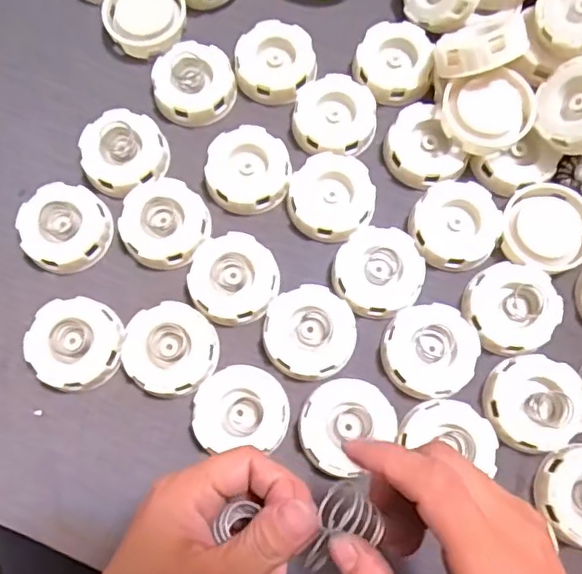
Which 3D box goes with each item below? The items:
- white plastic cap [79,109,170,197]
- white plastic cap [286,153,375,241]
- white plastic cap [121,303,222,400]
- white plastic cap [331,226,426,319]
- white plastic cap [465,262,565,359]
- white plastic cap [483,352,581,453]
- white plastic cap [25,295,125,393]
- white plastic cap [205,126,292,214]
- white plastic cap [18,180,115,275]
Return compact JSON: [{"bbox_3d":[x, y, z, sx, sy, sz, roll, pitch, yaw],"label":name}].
[{"bbox_3d":[-0.123,-0.099,0.434,0.060,0.027,0.058,0,76,0],"label":"white plastic cap"},{"bbox_3d":[0.030,-0.065,0.431,0.060,0.017,0.062,0,76,0],"label":"white plastic cap"},{"bbox_3d":[-0.081,0.042,0.396,0.062,0.020,0.061,0,76,0],"label":"white plastic cap"},{"bbox_3d":[0.061,-0.011,0.412,0.061,0.017,0.061,0,76,0],"label":"white plastic cap"},{"bbox_3d":[0.149,0.015,0.401,0.060,0.019,0.060,0,76,0],"label":"white plastic cap"},{"bbox_3d":[0.160,0.077,0.390,0.061,0.020,0.060,0,76,0],"label":"white plastic cap"},{"bbox_3d":[-0.144,0.038,0.398,0.058,0.021,0.059,0,76,0],"label":"white plastic cap"},{"bbox_3d":[-0.032,-0.086,0.433,0.060,0.018,0.062,0,76,0],"label":"white plastic cap"},{"bbox_3d":[-0.160,-0.042,0.419,0.061,0.022,0.058,0,76,0],"label":"white plastic cap"}]

